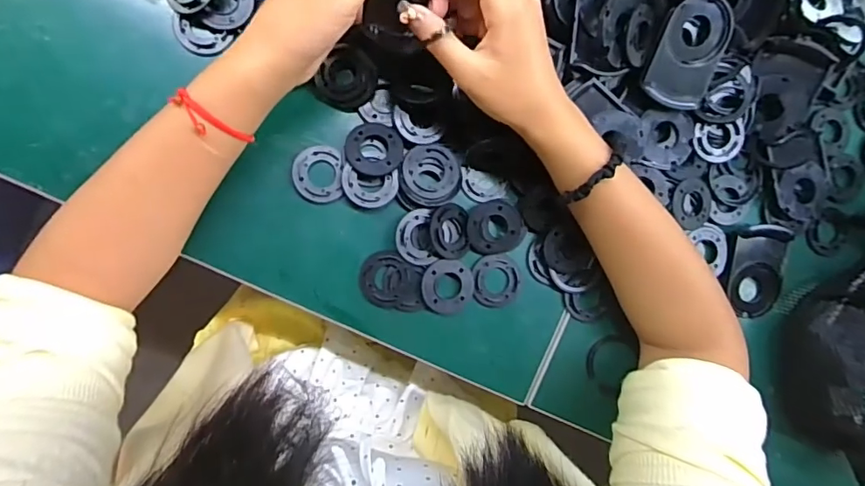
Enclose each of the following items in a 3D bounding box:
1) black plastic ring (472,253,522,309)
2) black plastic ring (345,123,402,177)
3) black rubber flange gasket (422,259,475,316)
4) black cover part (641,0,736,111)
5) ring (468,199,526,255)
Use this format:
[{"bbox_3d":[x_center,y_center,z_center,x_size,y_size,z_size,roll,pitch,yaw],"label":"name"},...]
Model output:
[{"bbox_3d":[0.054,0.032,0.419,0.041,0.004,0.044,0,91,-10],"label":"black plastic ring"},{"bbox_3d":[-0.046,-0.074,0.393,0.044,0.008,0.042,0,91,-10],"label":"black plastic ring"},{"bbox_3d":[0.013,0.036,0.413,0.043,0.005,0.044,0,91,-10],"label":"black rubber flange gasket"},{"bbox_3d":[0.207,-0.152,0.406,0.060,0.011,0.084,6,107,-11],"label":"black cover part"},{"bbox_3d":[0.053,-0.014,0.415,0.047,0.012,0.044,0,91,-10],"label":"ring"}]

